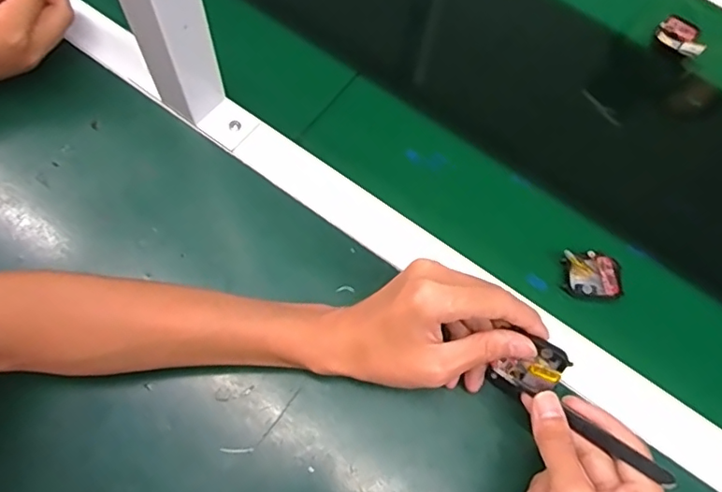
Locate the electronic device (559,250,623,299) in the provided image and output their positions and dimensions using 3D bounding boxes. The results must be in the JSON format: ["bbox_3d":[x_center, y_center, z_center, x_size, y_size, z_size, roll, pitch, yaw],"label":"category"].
[{"bbox_3d":[0.186,0.024,0.441,0.046,0.011,0.036,7,67,-2],"label":"electronic device"}]

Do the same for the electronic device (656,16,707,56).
[{"bbox_3d":[0.320,-0.208,0.547,0.033,0.014,0.047,-41,77,-19],"label":"electronic device"}]

